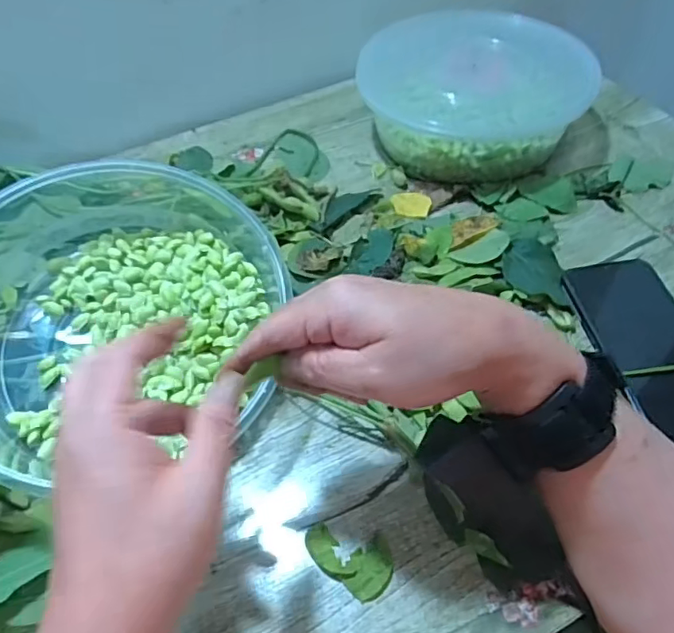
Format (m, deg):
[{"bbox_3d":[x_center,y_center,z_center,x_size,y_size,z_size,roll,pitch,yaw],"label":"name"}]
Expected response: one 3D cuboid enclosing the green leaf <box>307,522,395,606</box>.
[{"bbox_3d":[0.009,0.147,0.357,0.057,0.007,0.038,30,59,25],"label":"green leaf"}]

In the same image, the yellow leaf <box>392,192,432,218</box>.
[{"bbox_3d":[0.071,-0.109,0.549,0.038,0.004,0.031,6,52,8],"label":"yellow leaf"}]

